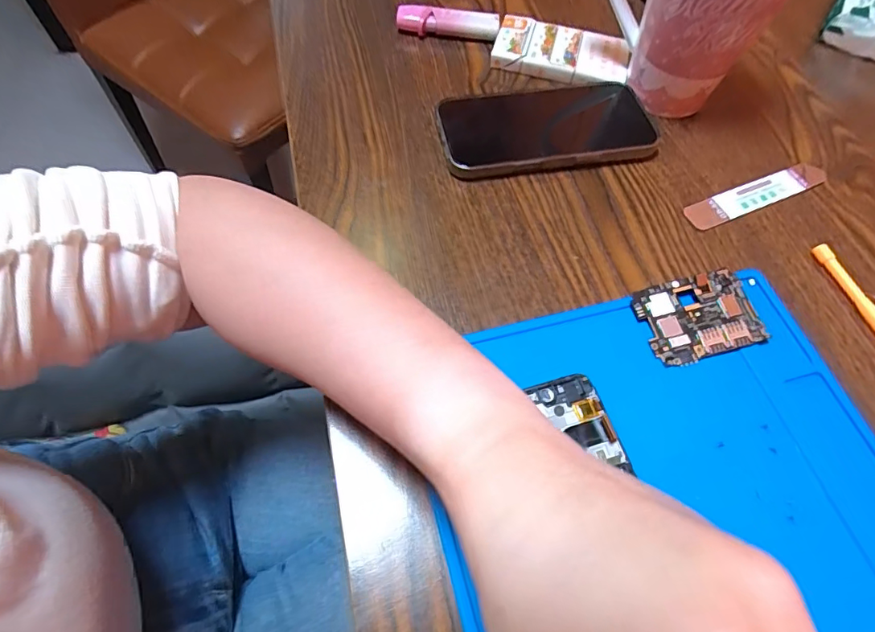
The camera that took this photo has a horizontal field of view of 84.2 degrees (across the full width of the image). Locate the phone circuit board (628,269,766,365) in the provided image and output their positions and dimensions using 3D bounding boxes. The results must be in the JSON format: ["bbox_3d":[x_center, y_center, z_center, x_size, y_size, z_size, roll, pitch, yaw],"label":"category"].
[{"bbox_3d":[0.149,0.001,0.275,0.065,0.004,0.047,-16,68,-7],"label":"phone circuit board"}]

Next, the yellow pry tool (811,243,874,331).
[{"bbox_3d":[0.254,-0.008,0.289,0.009,0.008,0.083,-14,63,-10],"label":"yellow pry tool"}]

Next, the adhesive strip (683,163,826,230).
[{"bbox_3d":[0.218,-0.084,0.328,0.114,0.004,0.021,-21,65,-13],"label":"adhesive strip"}]

